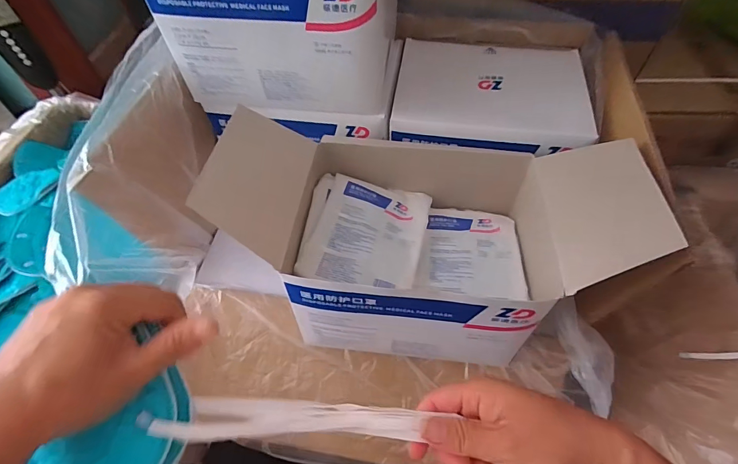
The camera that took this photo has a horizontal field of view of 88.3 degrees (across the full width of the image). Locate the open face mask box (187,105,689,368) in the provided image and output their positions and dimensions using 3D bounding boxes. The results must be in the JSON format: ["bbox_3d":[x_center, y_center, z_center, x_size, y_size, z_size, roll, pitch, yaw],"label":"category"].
[{"bbox_3d":[0.064,-0.022,0.434,0.429,0.173,0.251,6,56,6],"label":"open face mask box"}]

